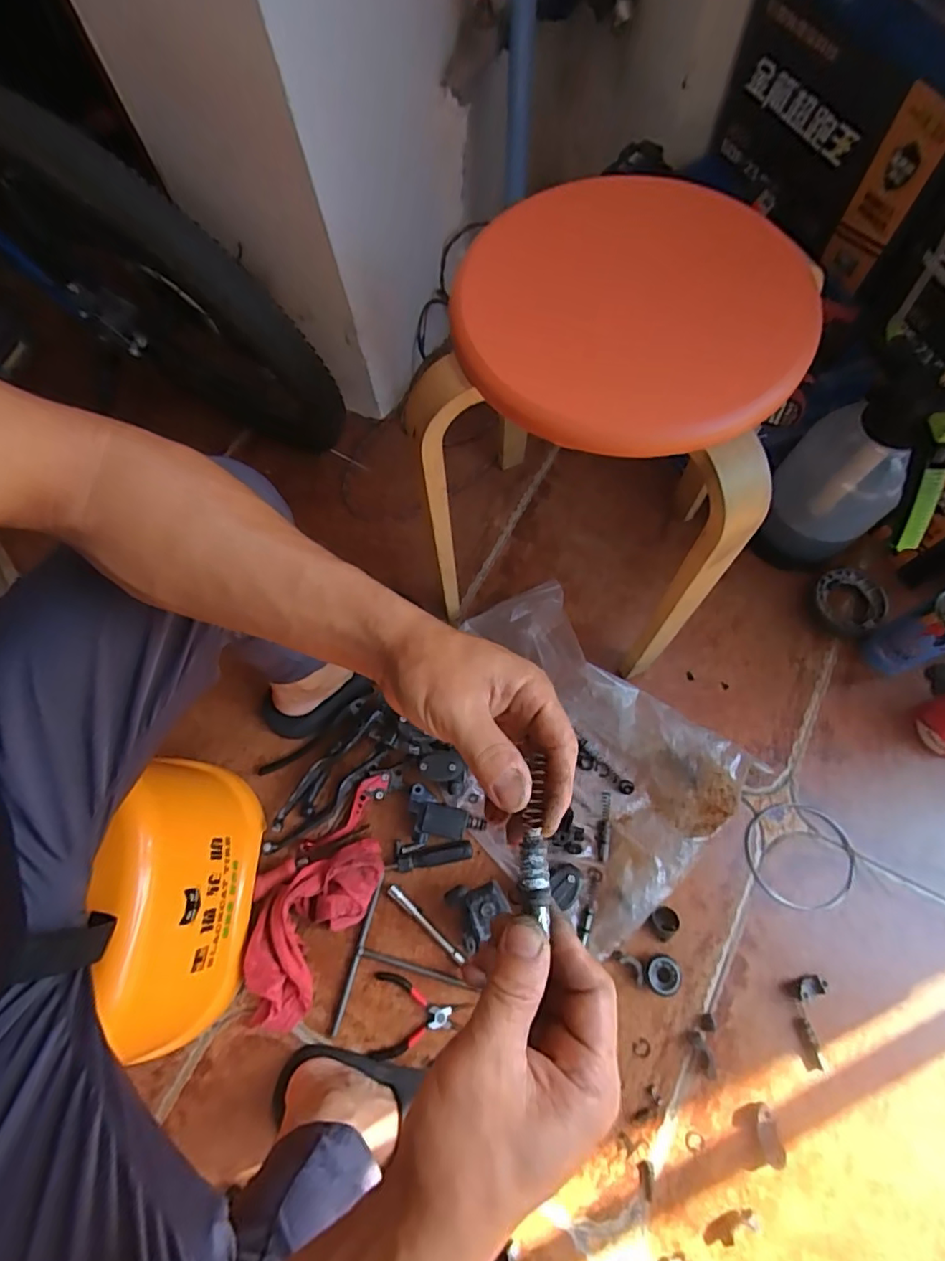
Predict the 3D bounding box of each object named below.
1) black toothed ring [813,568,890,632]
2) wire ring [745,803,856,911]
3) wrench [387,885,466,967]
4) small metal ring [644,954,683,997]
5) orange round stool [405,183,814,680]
[{"bbox_3d":[0.545,-0.045,0.805,0.085,0.033,0.093,-1,67,2],"label":"black toothed ring"},{"bbox_3d":[0.410,0.281,0.695,0.129,0.004,0.124,-1,67,2],"label":"wire ring"},{"bbox_3d":[-0.058,0.360,0.682,0.123,0.016,0.014,39,74,17],"label":"wrench"},{"bbox_3d":[0.222,0.404,0.650,0.043,0.024,0.042,-1,67,2],"label":"small metal ring"},{"bbox_3d":[0.144,-0.197,0.630,0.300,0.416,0.318,19,71,10],"label":"orange round stool"}]

